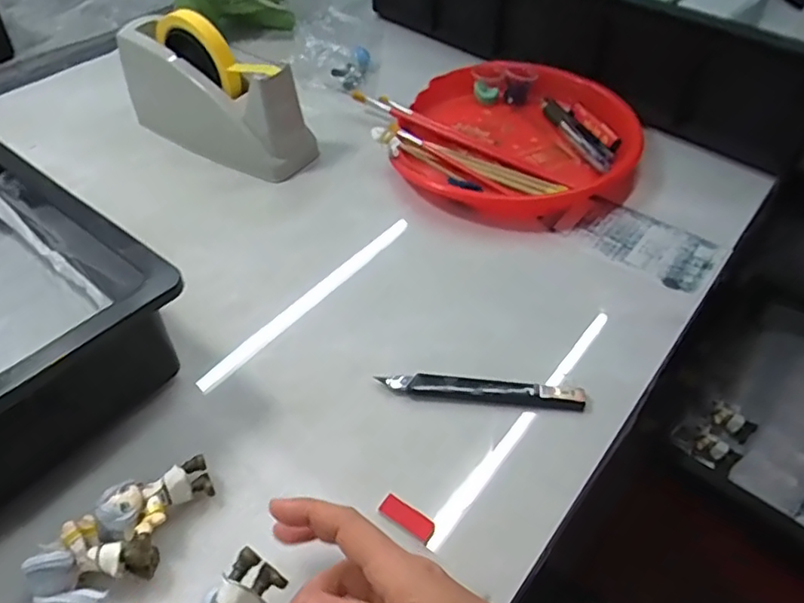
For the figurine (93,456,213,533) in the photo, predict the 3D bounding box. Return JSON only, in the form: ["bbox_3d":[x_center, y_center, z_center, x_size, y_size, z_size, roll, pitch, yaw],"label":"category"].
[{"bbox_3d":[-0.141,0.118,0.351,0.059,0.027,0.032,-25,52,-22],"label":"figurine"}]

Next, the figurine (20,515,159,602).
[{"bbox_3d":[-0.166,0.145,0.324,0.053,0.031,0.044,12,48,12],"label":"figurine"}]

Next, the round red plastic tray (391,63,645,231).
[{"bbox_3d":[0.119,-0.164,0.609,0.228,0.049,0.230,8,47,8],"label":"round red plastic tray"}]

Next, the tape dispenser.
[{"bbox_3d":[-0.190,-0.216,0.607,0.208,0.115,0.077,29,53,25],"label":"tape dispenser"}]

